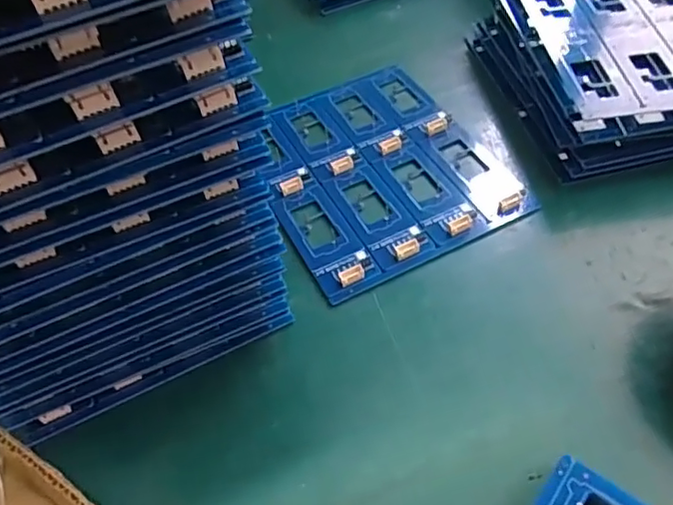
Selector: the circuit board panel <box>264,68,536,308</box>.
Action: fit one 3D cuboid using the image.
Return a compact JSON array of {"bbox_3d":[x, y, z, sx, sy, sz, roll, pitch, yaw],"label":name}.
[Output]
[{"bbox_3d":[0.027,-0.066,0.438,0.163,0.008,0.190,-24,55,-13],"label":"circuit board panel"}]

